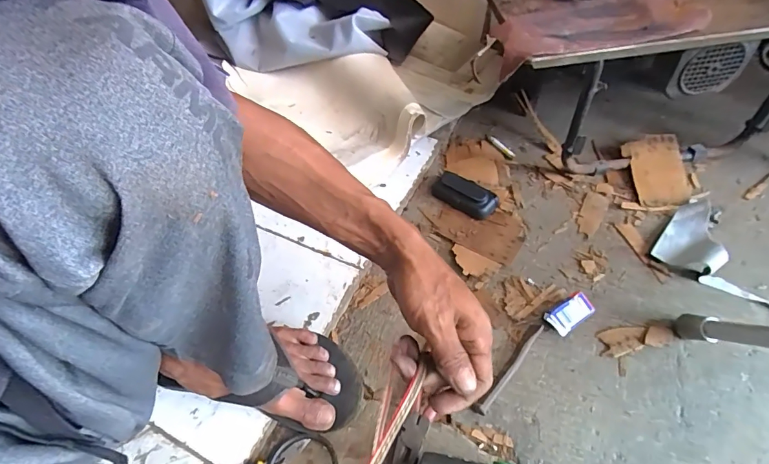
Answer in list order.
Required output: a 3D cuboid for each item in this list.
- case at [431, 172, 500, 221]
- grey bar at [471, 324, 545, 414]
[{"bbox_3d":[0.128,-0.062,0.680,0.106,0.029,0.053,35,64,27],"label":"case"},{"bbox_3d":[0.153,0.165,0.516,0.014,0.015,0.137,34,63,26],"label":"grey bar"}]

